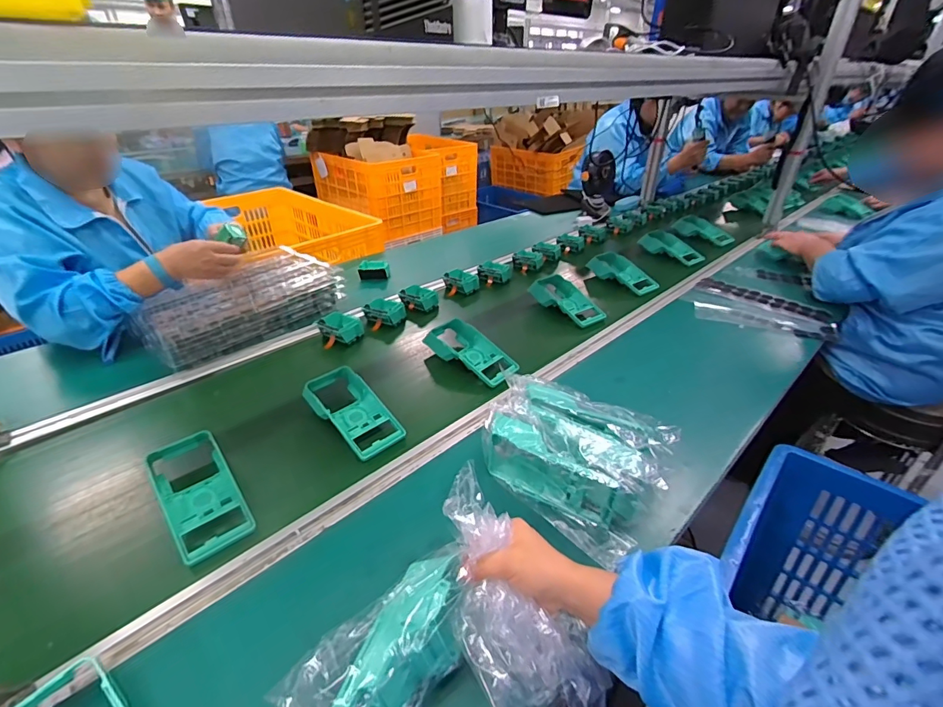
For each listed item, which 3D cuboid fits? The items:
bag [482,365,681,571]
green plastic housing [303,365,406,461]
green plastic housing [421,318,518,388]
[{"bbox_3d":[0.129,0.133,0.591,0.170,0.096,0.241,-27,43,-37],"label":"bag"},{"bbox_3d":[-0.185,0.086,0.697,0.087,0.038,0.171,-27,43,-37],"label":"green plastic housing"},{"bbox_3d":[0.000,-0.006,0.840,0.185,0.049,0.093,27,41,33],"label":"green plastic housing"}]

